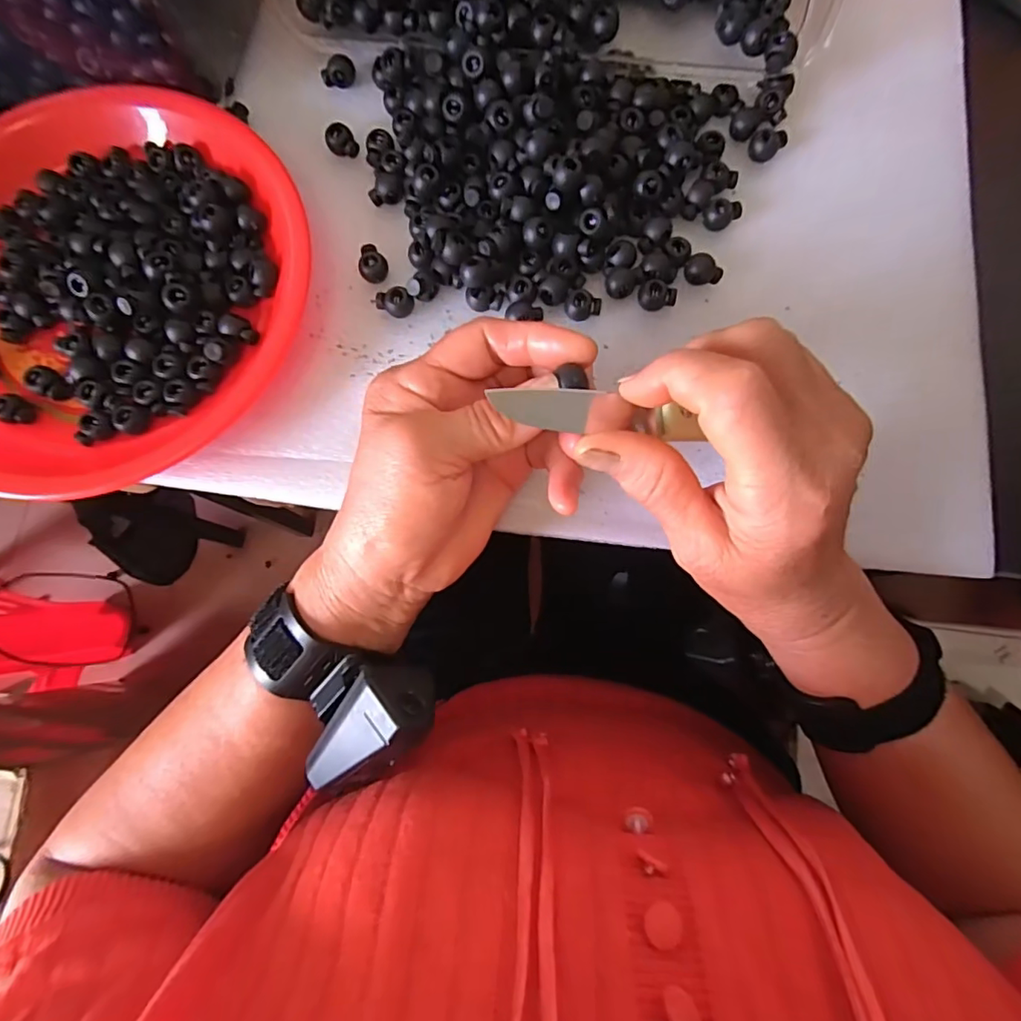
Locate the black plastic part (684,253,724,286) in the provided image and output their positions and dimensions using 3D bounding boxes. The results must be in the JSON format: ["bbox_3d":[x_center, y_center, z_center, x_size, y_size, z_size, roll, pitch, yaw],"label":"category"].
[{"bbox_3d":[0.102,-0.126,0.284,0.019,0.011,0.014,34,82,8],"label":"black plastic part"}]

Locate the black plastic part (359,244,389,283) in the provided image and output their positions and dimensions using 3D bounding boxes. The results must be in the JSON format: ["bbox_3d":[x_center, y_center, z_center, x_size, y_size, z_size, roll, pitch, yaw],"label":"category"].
[{"bbox_3d":[-0.075,-0.135,0.293,0.015,0.010,0.020,-20,79,-2],"label":"black plastic part"}]

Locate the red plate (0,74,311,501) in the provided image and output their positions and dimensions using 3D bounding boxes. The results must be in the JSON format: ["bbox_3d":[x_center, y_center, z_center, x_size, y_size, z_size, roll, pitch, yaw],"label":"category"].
[{"bbox_3d":[-0.228,-0.127,0.286,0.229,0.022,0.221,0,80,0],"label":"red plate"}]

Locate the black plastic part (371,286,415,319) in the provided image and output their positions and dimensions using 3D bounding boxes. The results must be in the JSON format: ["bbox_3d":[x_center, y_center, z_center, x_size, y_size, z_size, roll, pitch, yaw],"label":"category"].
[{"bbox_3d":[-0.062,-0.111,0.287,0.020,0.013,0.011,-17,79,-2],"label":"black plastic part"}]

